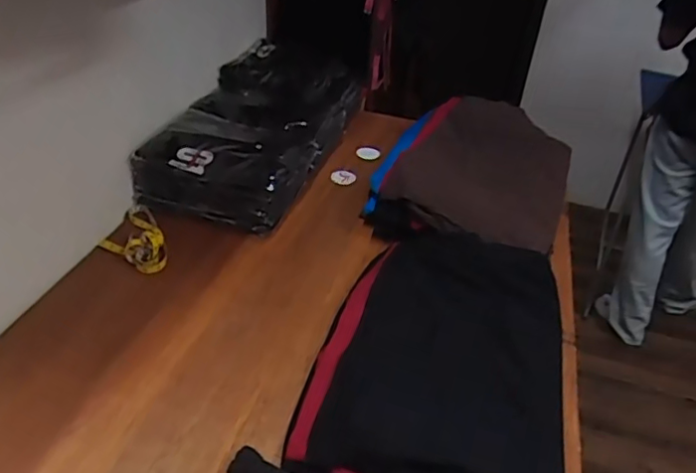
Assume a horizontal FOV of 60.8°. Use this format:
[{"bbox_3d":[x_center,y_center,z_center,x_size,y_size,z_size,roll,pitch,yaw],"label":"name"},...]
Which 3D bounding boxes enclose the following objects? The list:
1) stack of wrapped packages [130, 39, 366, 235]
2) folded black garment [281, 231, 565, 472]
[{"bbox_3d":[-0.198,-0.242,1.370,0.316,0.161,0.581,14,38,13],"label":"stack of wrapped packages"},{"bbox_3d":[0.145,0.174,0.913,0.364,0.088,0.502,11,37,10],"label":"folded black garment"}]

